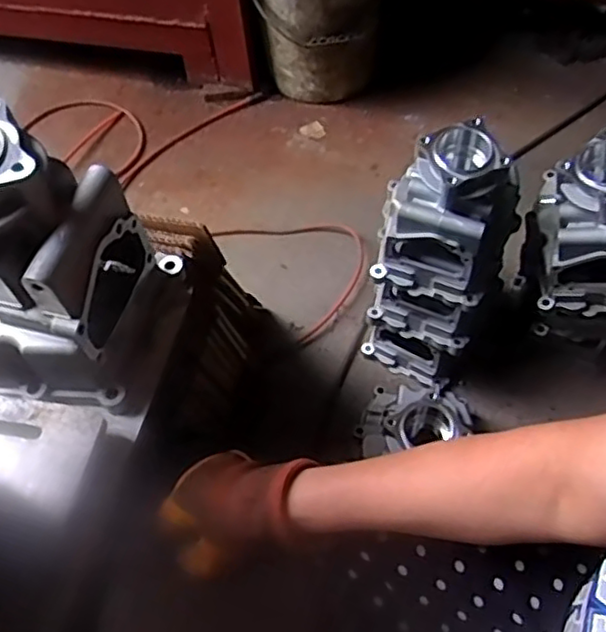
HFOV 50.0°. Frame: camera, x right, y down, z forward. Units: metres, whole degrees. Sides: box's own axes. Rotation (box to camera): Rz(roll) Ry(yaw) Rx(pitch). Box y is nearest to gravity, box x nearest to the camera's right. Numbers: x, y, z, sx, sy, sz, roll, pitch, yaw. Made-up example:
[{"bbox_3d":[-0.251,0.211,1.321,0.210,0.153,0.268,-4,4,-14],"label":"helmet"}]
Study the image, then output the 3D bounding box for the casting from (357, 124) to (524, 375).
[{"bbox_3d":[0.200,-0.055,0.963,0.145,0.434,0.134,31,63,20],"label":"casting"}]

